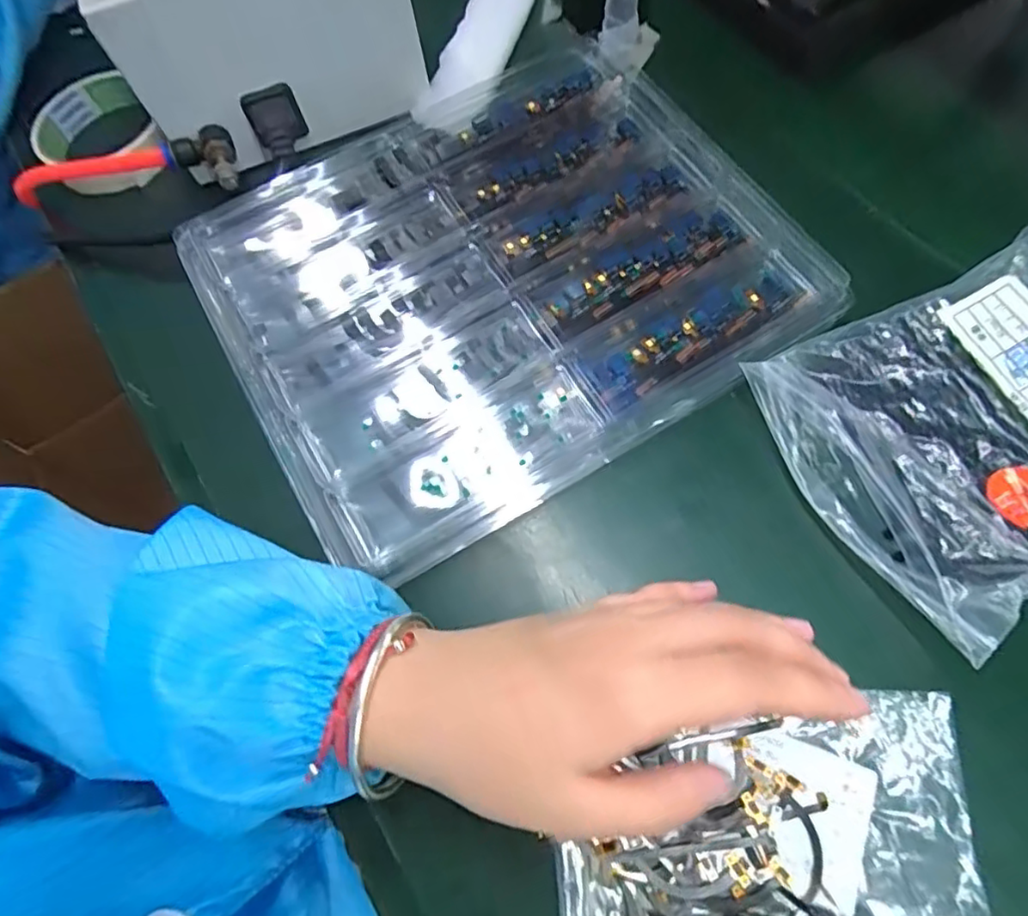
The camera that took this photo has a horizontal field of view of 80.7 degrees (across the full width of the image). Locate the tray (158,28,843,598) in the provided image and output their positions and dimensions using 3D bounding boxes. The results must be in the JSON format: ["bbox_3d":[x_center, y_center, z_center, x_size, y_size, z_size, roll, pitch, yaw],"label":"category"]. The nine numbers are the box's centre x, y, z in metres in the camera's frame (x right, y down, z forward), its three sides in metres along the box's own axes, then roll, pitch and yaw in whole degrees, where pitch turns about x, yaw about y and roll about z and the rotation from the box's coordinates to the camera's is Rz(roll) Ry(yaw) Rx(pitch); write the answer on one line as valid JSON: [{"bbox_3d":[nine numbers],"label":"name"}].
[{"bbox_3d":[-0.006,-0.095,0.311,0.273,0.020,0.222,-30,70,-9],"label":"tray"}]

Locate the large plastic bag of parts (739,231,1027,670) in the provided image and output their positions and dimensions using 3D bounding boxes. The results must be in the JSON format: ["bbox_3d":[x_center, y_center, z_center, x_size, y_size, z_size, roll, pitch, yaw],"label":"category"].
[{"bbox_3d":[0.214,-0.018,0.263,0.176,0.030,0.137,-25,69,-7],"label":"large plastic bag of parts"}]

